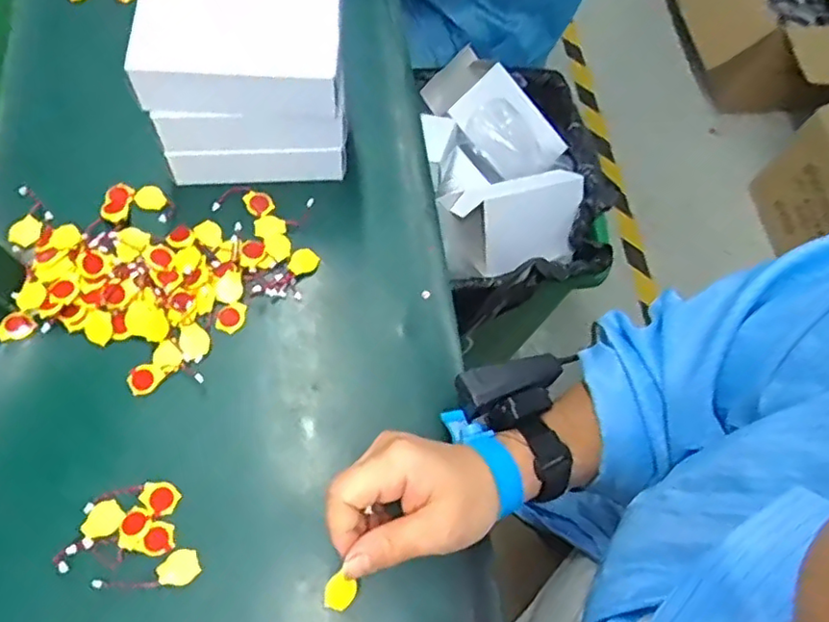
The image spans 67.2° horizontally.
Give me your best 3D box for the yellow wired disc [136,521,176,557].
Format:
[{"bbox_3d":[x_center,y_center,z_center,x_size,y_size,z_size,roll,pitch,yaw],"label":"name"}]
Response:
[{"bbox_3d":[-0.163,0.143,0.394,0.021,0.004,0.021,2,66,-4],"label":"yellow wired disc"}]

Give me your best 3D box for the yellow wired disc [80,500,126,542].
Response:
[{"bbox_3d":[-0.197,0.132,0.394,0.022,0.004,0.024,2,66,-4],"label":"yellow wired disc"}]

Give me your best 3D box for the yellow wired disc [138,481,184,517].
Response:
[{"bbox_3d":[-0.166,0.120,0.405,0.025,0.004,0.020,39,69,12],"label":"yellow wired disc"}]

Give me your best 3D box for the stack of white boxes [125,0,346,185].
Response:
[{"bbox_3d":[-0.120,-0.170,0.472,0.140,0.120,0.096,-1,66,-6],"label":"stack of white boxes"}]

